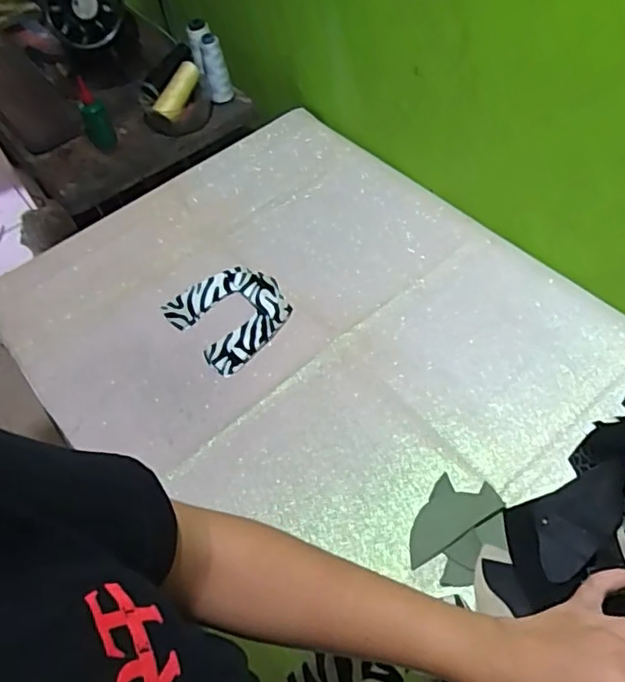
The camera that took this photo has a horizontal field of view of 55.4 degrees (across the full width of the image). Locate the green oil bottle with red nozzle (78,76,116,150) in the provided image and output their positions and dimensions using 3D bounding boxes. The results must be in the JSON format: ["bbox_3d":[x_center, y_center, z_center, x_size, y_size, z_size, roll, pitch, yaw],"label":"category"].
[{"bbox_3d":[-0.373,-0.382,1.020,0.047,0.104,0.049,-23,55,-12],"label":"green oil bottle with red nozzle"}]

